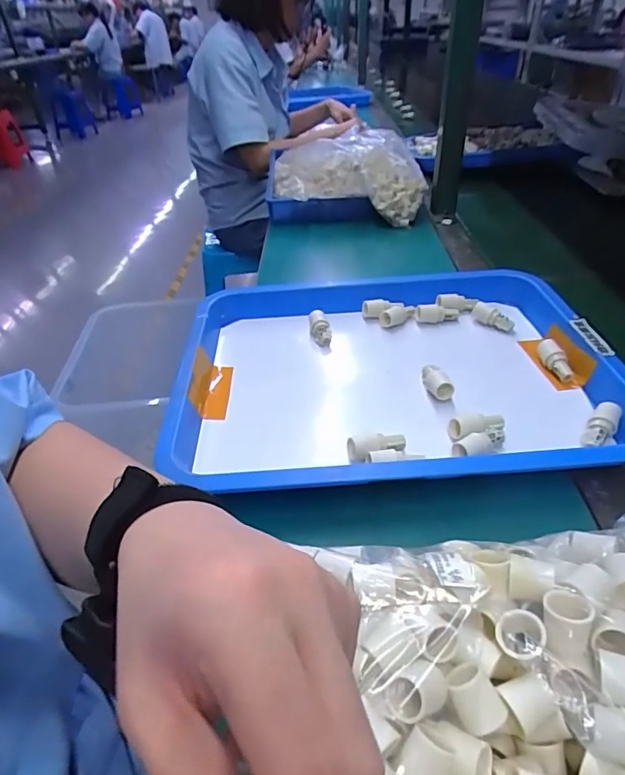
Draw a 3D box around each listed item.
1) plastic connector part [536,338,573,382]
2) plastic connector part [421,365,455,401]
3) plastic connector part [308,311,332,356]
[{"bbox_3d":[0.253,-0.031,0.509,0.017,0.018,0.051,-14,60,-14],"label":"plastic connector part"},{"bbox_3d":[0.125,-0.006,0.489,0.018,0.019,0.043,-8,38,-6],"label":"plastic connector part"},{"bbox_3d":[0.010,-0.068,0.584,0.022,0.016,0.056,-11,72,-10],"label":"plastic connector part"}]

